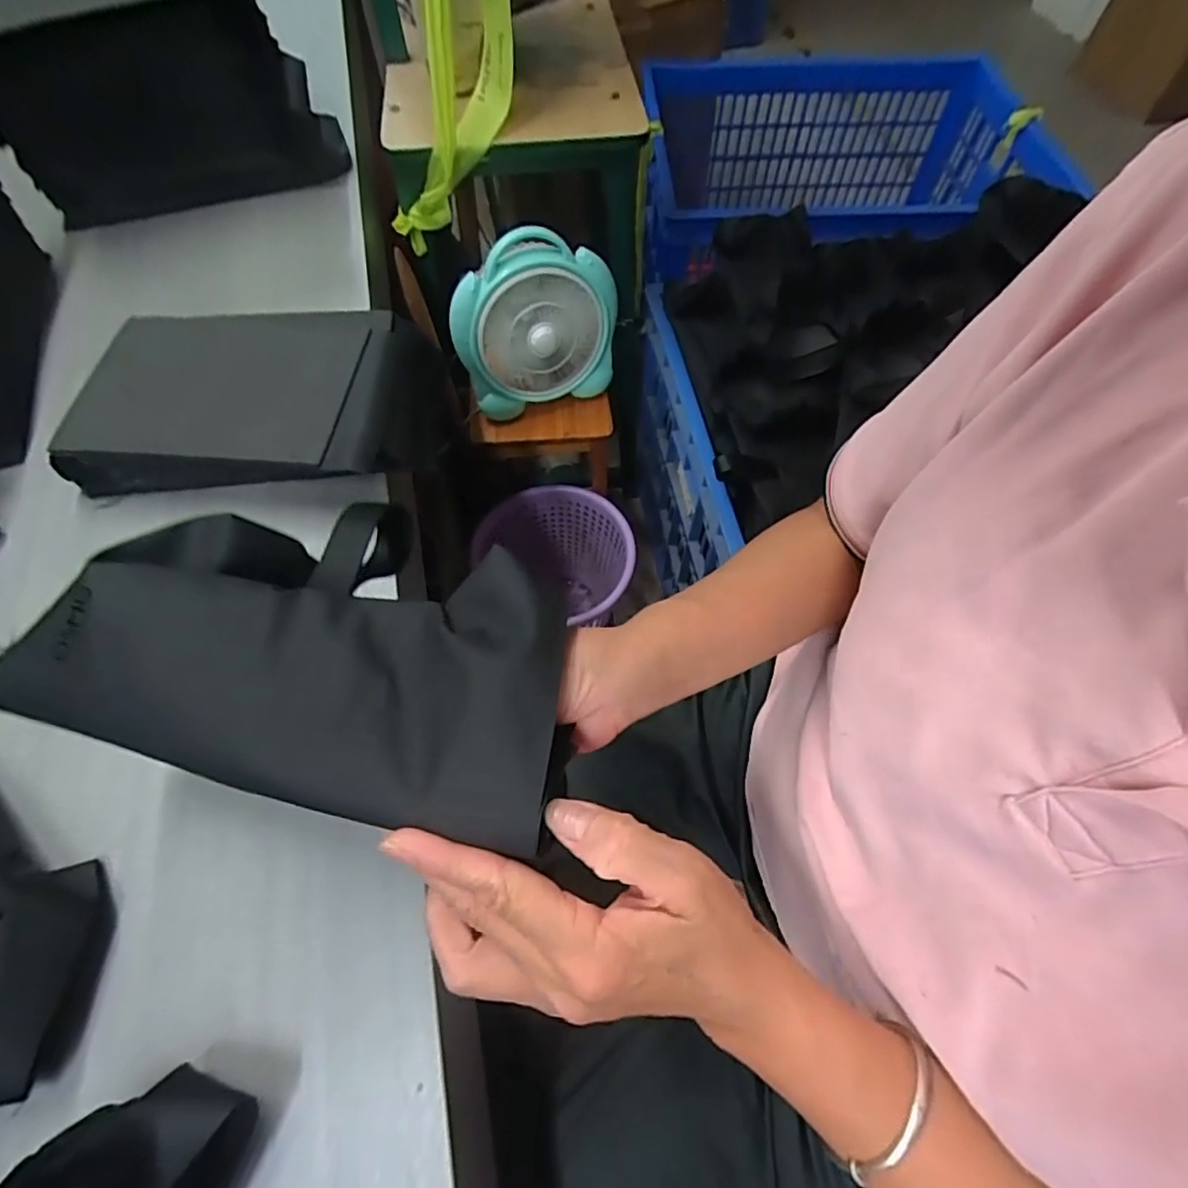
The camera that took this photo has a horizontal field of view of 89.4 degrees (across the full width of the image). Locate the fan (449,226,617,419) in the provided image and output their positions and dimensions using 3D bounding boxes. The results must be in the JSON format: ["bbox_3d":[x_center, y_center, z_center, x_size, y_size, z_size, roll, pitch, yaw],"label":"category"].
[{"bbox_3d":[-0.083,-0.384,0.871,0.235,0.220,0.084,-9,62,-5],"label":"fan"}]

